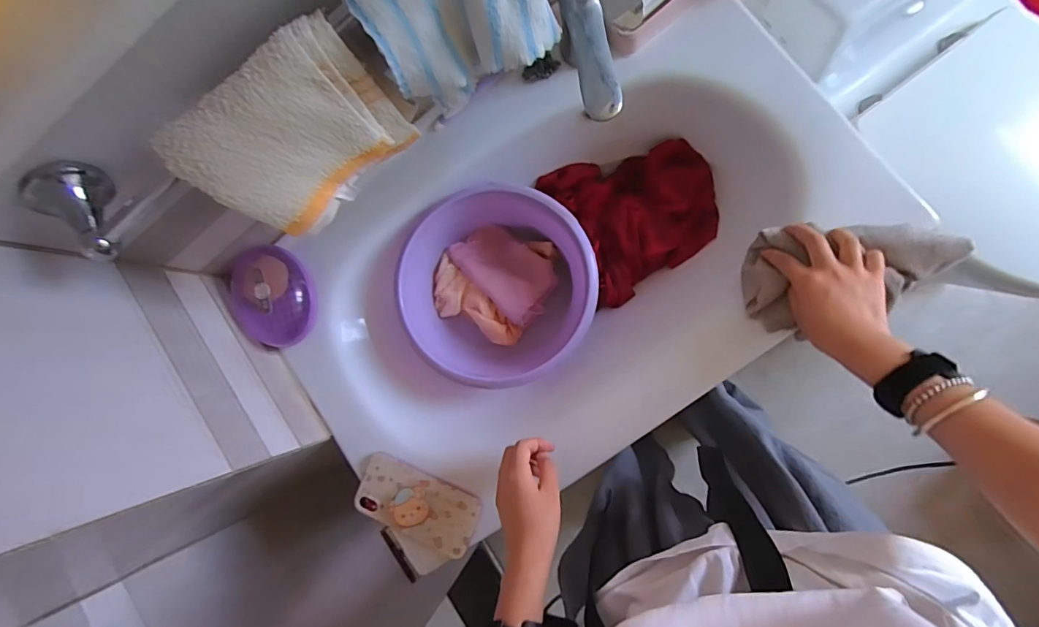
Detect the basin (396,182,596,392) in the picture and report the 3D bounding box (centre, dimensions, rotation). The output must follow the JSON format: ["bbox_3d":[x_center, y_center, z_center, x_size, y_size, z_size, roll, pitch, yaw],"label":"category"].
[{"bbox_3d":[-0.029,-0.044,0.628,0.238,0.100,0.234,-1,87,11],"label":"basin"}]

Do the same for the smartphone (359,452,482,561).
[{"bbox_3d":[-0.125,0.230,0.566,0.151,0.022,0.075,20,82,13],"label":"smartphone"}]

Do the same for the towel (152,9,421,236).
[{"bbox_3d":[-0.179,-0.144,0.404,0.157,0.147,0.037,-42,67,4],"label":"towel"}]

